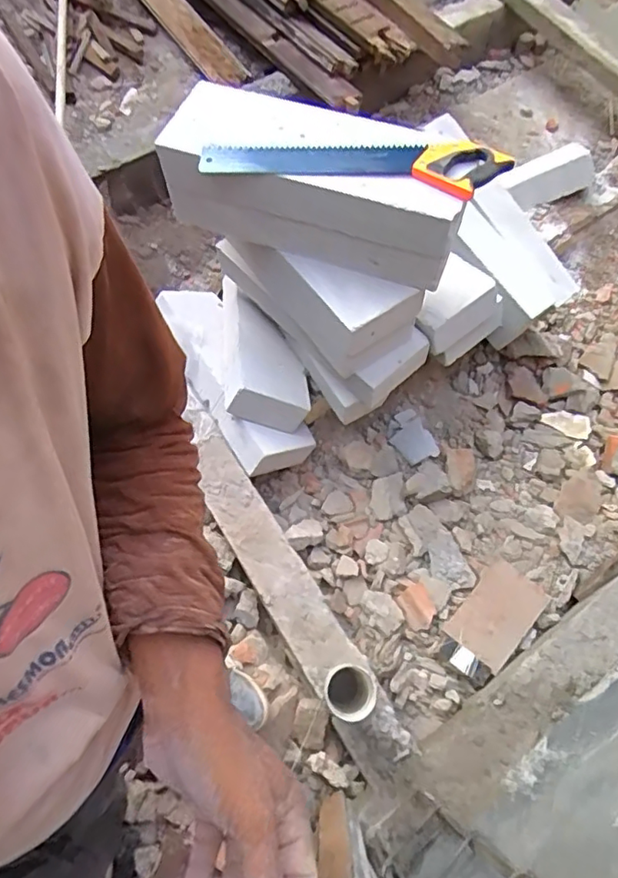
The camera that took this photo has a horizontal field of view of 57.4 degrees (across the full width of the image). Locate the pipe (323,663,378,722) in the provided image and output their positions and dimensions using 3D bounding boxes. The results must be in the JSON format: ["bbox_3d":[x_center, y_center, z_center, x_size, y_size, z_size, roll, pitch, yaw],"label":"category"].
[{"bbox_3d":[0.082,0.535,1.199,0.095,0.251,0.100,22,67,11],"label":"pipe"}]

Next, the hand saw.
[{"bbox_3d":[0.077,-0.521,1.051,0.566,0.043,0.125,10,60,13],"label":"hand saw"}]

